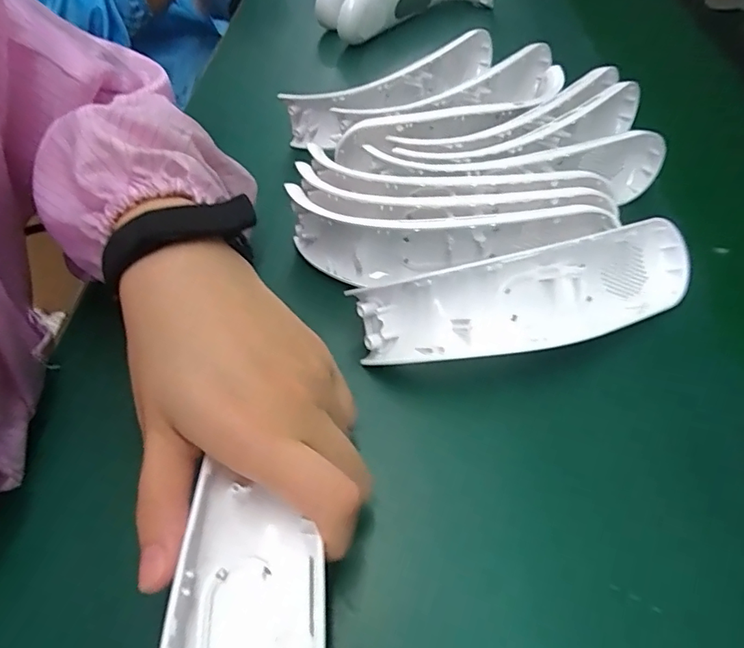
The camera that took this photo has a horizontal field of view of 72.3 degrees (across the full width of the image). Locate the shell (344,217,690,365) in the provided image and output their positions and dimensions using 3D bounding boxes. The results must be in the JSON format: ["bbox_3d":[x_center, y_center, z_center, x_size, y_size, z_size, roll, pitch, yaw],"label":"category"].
[{"bbox_3d":[0.093,-0.013,0.281,0.199,0.059,0.057,-12,52,-8],"label":"shell"}]

